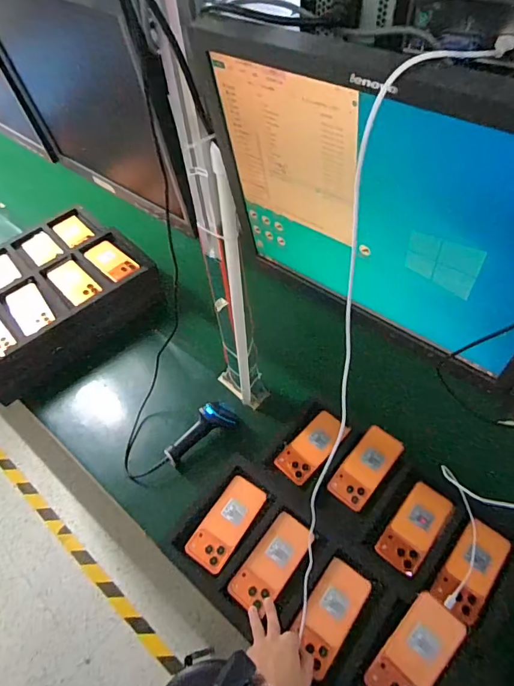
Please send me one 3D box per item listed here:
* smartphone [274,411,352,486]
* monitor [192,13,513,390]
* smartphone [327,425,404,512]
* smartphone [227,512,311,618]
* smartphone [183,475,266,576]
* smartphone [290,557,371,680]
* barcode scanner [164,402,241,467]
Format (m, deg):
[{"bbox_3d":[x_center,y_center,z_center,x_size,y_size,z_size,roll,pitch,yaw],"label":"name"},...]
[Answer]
[{"bbox_3d":[0.117,0.215,0.895,0.169,0.014,0.085,-38,60,-21],"label":"smartphone"},{"bbox_3d":[0.104,-0.109,0.405,0.372,0.297,0.072,34,63,25],"label":"monitor"},{"bbox_3d":[0.217,0.247,0.848,0.085,0.009,0.164,30,73,30],"label":"smartphone"},{"bbox_3d":[0.026,0.375,0.736,0.075,0.009,0.159,34,62,26],"label":"smartphone"},{"bbox_3d":[-0.056,0.330,0.789,0.079,0.009,0.164,27,60,22],"label":"smartphone"},{"bbox_3d":[0.117,0.428,0.678,0.074,0.012,0.150,29,61,23],"label":"smartphone"},{"bbox_3d":[-0.120,0.183,0.910,0.172,0.062,0.062,-28,56,-15],"label":"barcode scanner"}]

